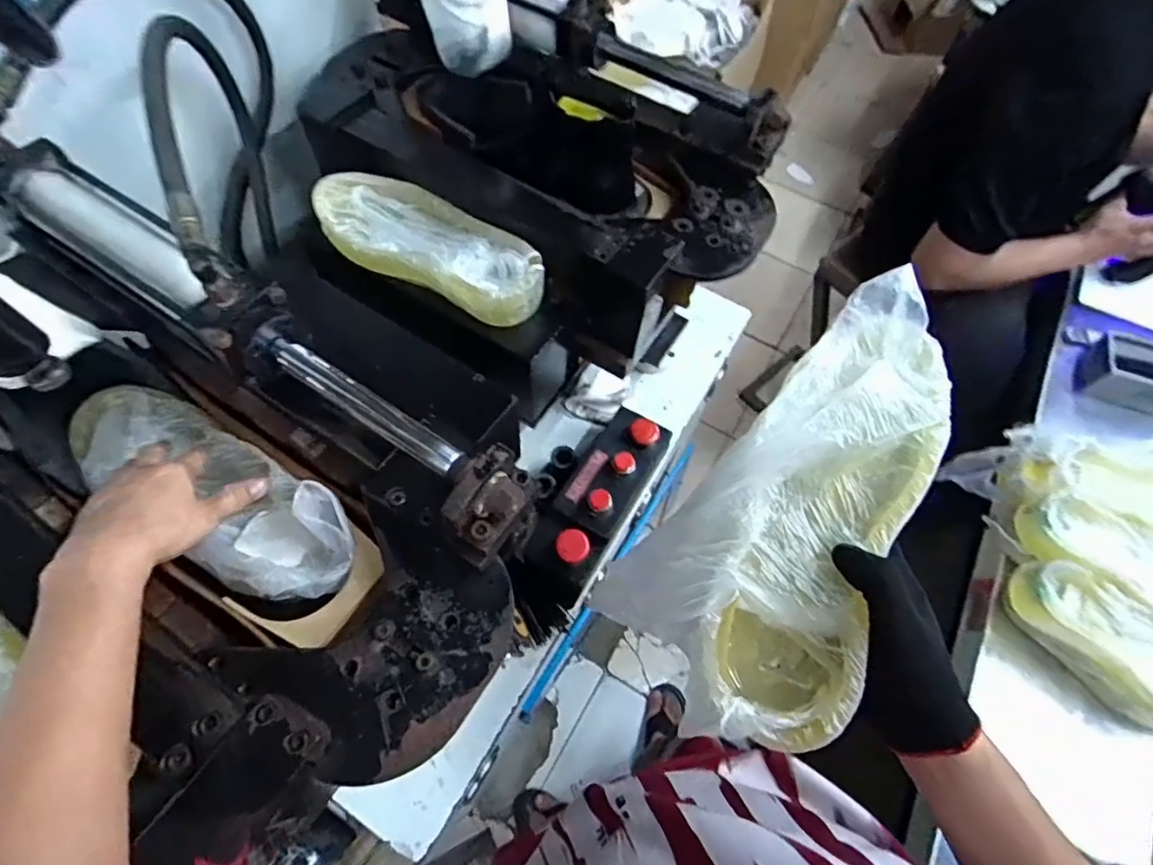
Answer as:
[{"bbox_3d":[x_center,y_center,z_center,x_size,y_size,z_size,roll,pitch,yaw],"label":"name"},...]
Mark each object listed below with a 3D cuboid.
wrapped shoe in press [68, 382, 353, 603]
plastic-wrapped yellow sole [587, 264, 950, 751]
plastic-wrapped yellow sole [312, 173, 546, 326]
[{"bbox_3d":[-0.338,0.048,0.514,0.328,0.077,0.104,29,64,19],"label":"wrapped shoe in press"},{"bbox_3d":[0.164,0.047,0.396,0.144,0.061,0.301,32,85,12],"label":"plastic-wrapped yellow sole"},{"bbox_3d":[-0.174,-0.227,0.654,0.302,0.041,0.119,27,64,10],"label":"plastic-wrapped yellow sole"}]

